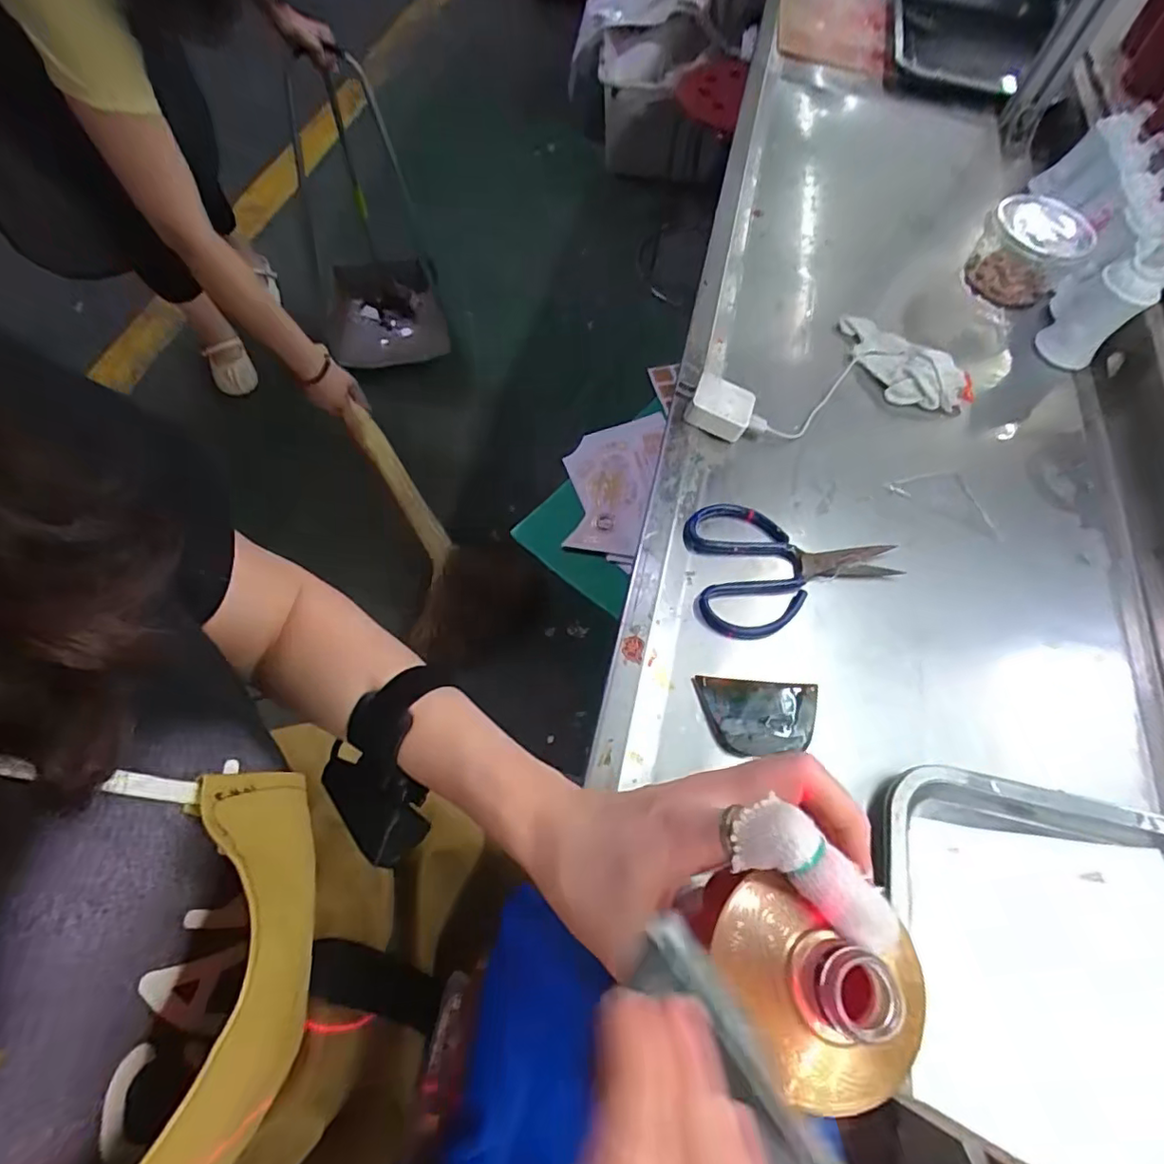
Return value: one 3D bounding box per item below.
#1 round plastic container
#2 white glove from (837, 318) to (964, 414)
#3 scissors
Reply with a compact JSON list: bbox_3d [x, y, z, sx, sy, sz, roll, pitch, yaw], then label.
[{"bbox_3d":[0.537,-0.402,0.694,0.110,0.073,0.122,32,66,13],"label":"round plastic container"},{"bbox_3d":[0.320,-0.225,0.587,0.071,0.024,0.145,-41,72,-20],"label":"white glove"},{"bbox_3d":[0.172,-0.017,0.468,0.166,0.008,0.113,-7,64,-6],"label":"scissors"}]

